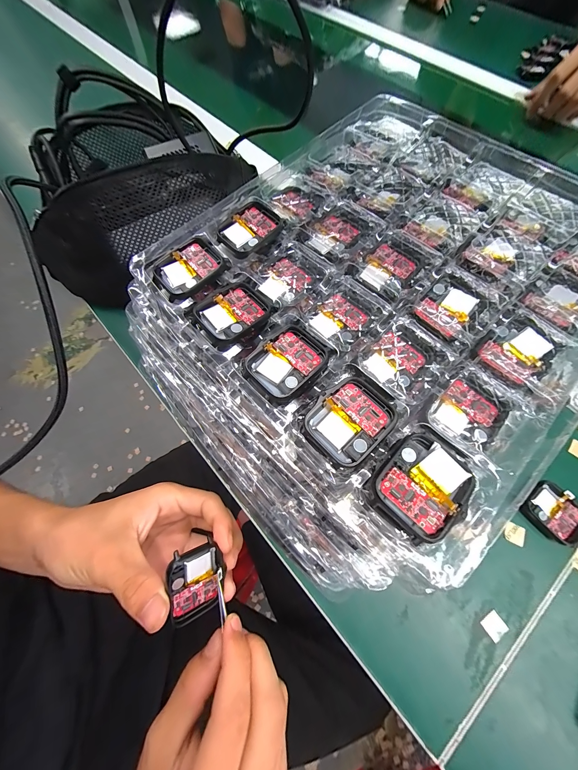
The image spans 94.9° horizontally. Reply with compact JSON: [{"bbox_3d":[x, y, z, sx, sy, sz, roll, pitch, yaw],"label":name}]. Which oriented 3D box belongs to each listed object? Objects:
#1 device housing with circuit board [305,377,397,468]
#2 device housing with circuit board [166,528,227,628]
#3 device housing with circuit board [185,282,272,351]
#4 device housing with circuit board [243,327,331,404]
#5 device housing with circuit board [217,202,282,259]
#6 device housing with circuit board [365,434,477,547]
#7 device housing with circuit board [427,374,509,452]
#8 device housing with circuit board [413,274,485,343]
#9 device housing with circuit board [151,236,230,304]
[{"bbox_3d":[0.034,0.020,0.148,0.043,0.015,0.037,-42,74,-14],"label":"device housing with circuit board"},{"bbox_3d":[-0.061,0.127,0.175,0.034,0.006,0.053,-2,92,-42],"label":"device housing with circuit board"},{"bbox_3d":[-0.038,-0.047,0.174,0.046,0.007,0.041,-41,73,-14],"label":"device housing with circuit board"},{"bbox_3d":[-0.001,-0.013,0.161,0.040,0.010,0.046,42,75,15],"label":"device housing with circuit board"},{"bbox_3d":[-0.028,-0.117,0.200,0.045,0.009,0.037,-38,73,-12],"label":"device housing with circuit board"},{"bbox_3d":[0.065,0.048,0.129,0.038,0.006,0.045,41,74,15],"label":"device housing with circuit board"},{"bbox_3d":[0.106,0.015,0.155,0.035,0.012,0.035,39,74,14],"label":"device housing with circuit board"},{"bbox_3d":[0.107,-0.052,0.176,0.035,0.011,0.045,40,75,14],"label":"device housing with circuit board"},{"bbox_3d":[-0.069,-0.081,0.184,0.049,0.008,0.037,-42,74,-13],"label":"device housing with circuit board"}]

